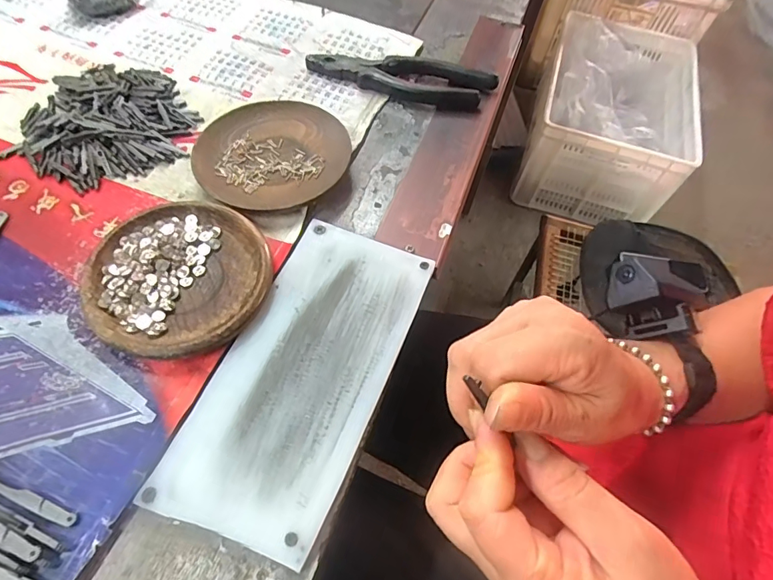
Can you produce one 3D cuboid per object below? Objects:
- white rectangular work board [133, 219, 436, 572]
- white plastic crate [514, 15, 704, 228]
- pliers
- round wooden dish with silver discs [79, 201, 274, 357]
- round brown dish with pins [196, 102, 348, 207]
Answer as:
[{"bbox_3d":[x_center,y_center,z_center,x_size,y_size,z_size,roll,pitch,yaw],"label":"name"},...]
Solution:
[{"bbox_3d":[-0.047,0.044,0.277,0.092,0.008,0.195,21,60,8],"label":"white rectangular work board"},{"bbox_3d":[0.572,-0.454,1.202,0.349,0.282,0.523,20,60,6],"label":"white plastic crate"},{"bbox_3d":[0.013,-0.196,0.418,0.165,0.017,0.051,16,59,6],"label":"pliers"},{"bbox_3d":[-0.131,-0.009,0.295,0.109,0.015,0.109,2,59,-3],"label":"round wooden dish with silver discs"},{"bbox_3d":[-0.089,-0.105,0.359,0.106,0.016,0.115,2,59,-3],"label":"round brown dish with pins"}]

